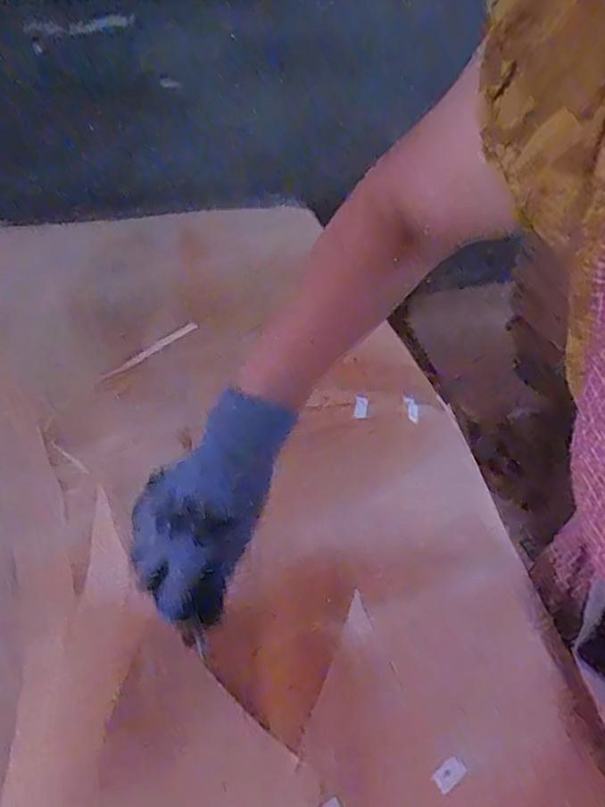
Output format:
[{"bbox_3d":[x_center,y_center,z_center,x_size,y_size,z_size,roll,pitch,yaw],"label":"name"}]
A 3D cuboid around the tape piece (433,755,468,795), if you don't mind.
[{"bbox_3d":[0.105,0.263,0.408,0.024,0.004,0.014,-27,48,-26],"label":"tape piece"}]

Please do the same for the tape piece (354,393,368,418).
[{"bbox_3d":[0.072,0.003,0.700,0.015,0.004,0.043,17,45,-5],"label":"tape piece"}]

